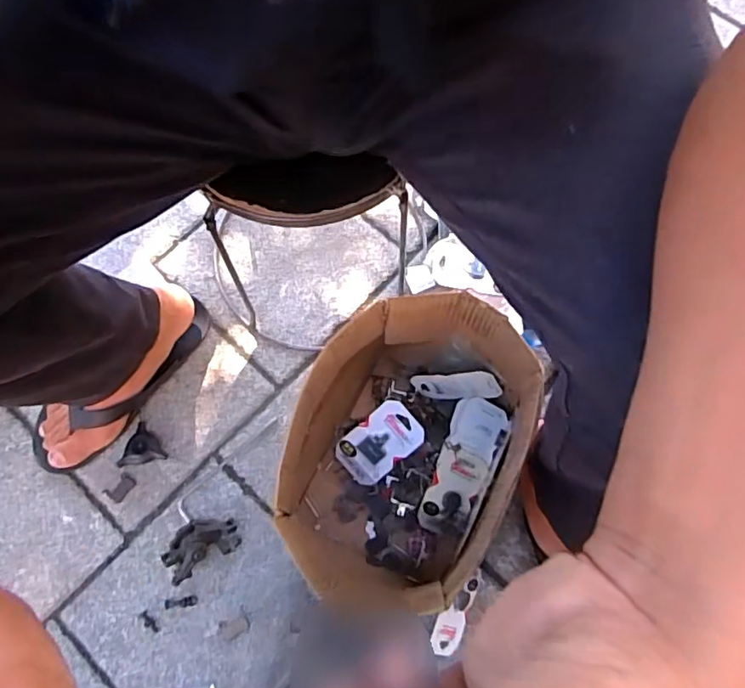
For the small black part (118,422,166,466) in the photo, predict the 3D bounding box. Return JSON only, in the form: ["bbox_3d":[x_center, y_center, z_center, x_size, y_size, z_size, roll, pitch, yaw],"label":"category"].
[{"bbox_3d":[-0.285,0.122,0.719,0.056,0.021,0.050,-10,72,-3],"label":"small black part"}]

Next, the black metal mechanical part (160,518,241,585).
[{"bbox_3d":[-0.199,0.230,0.672,0.082,0.040,0.054,-33,75,-10],"label":"black metal mechanical part"}]

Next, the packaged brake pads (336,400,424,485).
[{"bbox_3d":[0.008,0.117,0.684,0.100,0.012,0.063,-42,90,1],"label":"packaged brake pads"}]

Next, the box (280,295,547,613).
[{"bbox_3d":[0.036,0.109,0.625,0.218,0.203,0.284,11,72,4],"label":"box"}]

